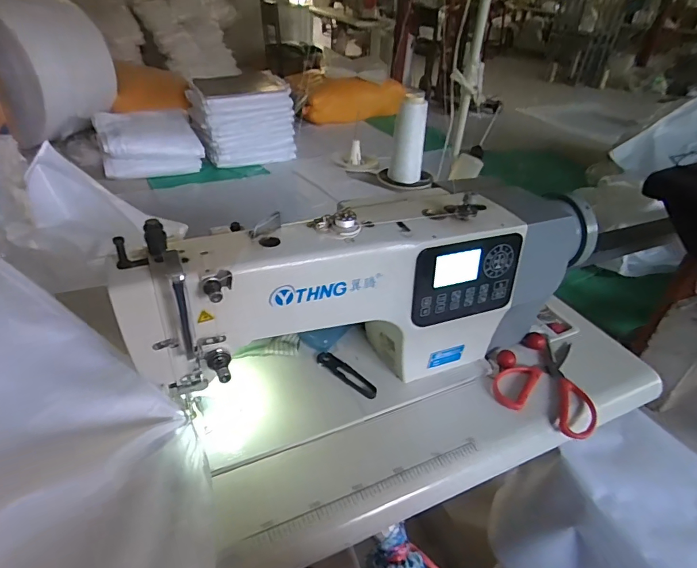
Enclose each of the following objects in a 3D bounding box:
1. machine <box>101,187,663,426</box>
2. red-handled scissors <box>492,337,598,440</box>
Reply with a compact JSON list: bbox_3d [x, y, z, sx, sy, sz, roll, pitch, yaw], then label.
[{"bbox_3d":[0.052,0.012,0.576,0.595,0.235,0.132,-12,39,-22],"label":"machine"},{"bbox_3d":[0.287,0.131,0.637,0.131,0.009,0.179,20,38,19],"label":"red-handled scissors"}]

